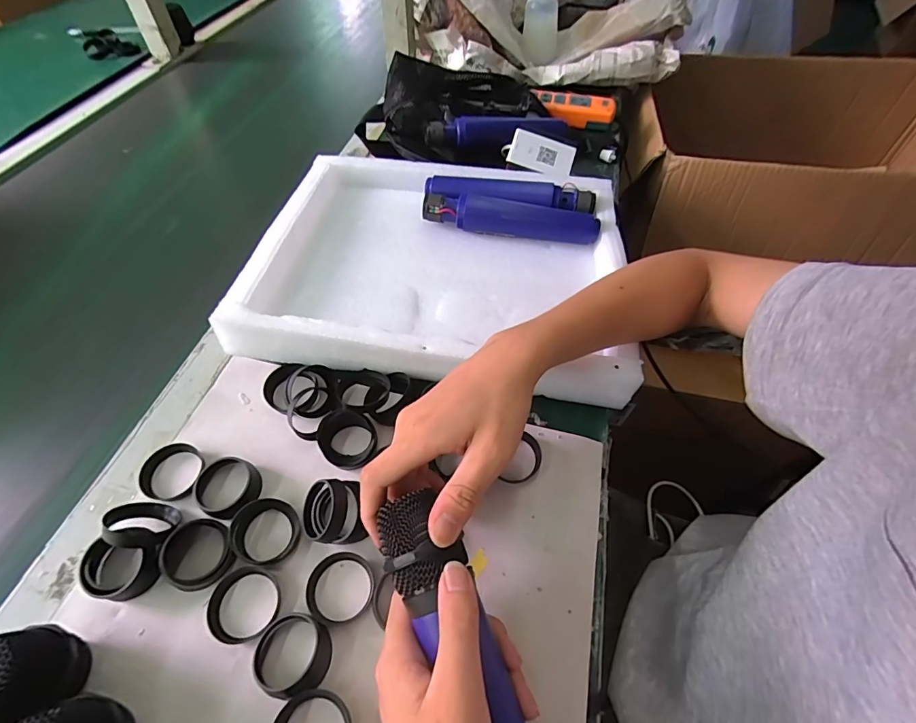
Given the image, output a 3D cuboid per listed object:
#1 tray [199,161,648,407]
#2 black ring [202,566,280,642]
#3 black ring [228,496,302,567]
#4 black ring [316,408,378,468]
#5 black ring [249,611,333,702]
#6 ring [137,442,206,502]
[{"bbox_3d":[-0.013,-0.115,0.430,0.347,0.056,0.282,6,55,2],"label":"tray"},{"bbox_3d":[-0.141,0.159,0.282,0.043,0.011,0.042,1,55,-1],"label":"black ring"},{"bbox_3d":[-0.137,0.120,0.305,0.042,0.017,0.041,1,55,-1],"label":"black ring"},{"bbox_3d":[-0.090,0.062,0.344,0.047,0.021,0.042,30,59,18],"label":"black ring"},{"bbox_3d":[-0.101,0.181,0.265,0.044,0.014,0.042,1,55,-1],"label":"black ring"},{"bbox_3d":[-0.217,0.084,0.326,0.041,0.016,0.042,1,55,-1],"label":"ring"}]

